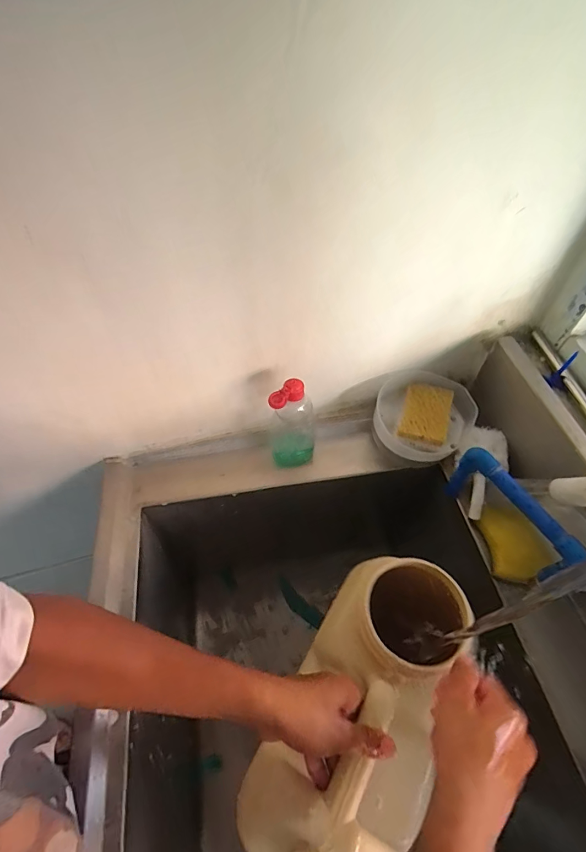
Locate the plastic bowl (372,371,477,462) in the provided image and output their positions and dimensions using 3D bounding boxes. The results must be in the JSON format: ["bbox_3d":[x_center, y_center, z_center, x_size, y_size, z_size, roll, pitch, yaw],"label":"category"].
[{"bbox_3d":[0.197,-0.008,0.607,0.142,0.075,0.130,21,57,14],"label":"plastic bowl"}]

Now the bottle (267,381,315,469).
[{"bbox_3d":[-0.002,-0.001,0.564,0.071,0.160,0.054,0,55,0],"label":"bottle"}]

